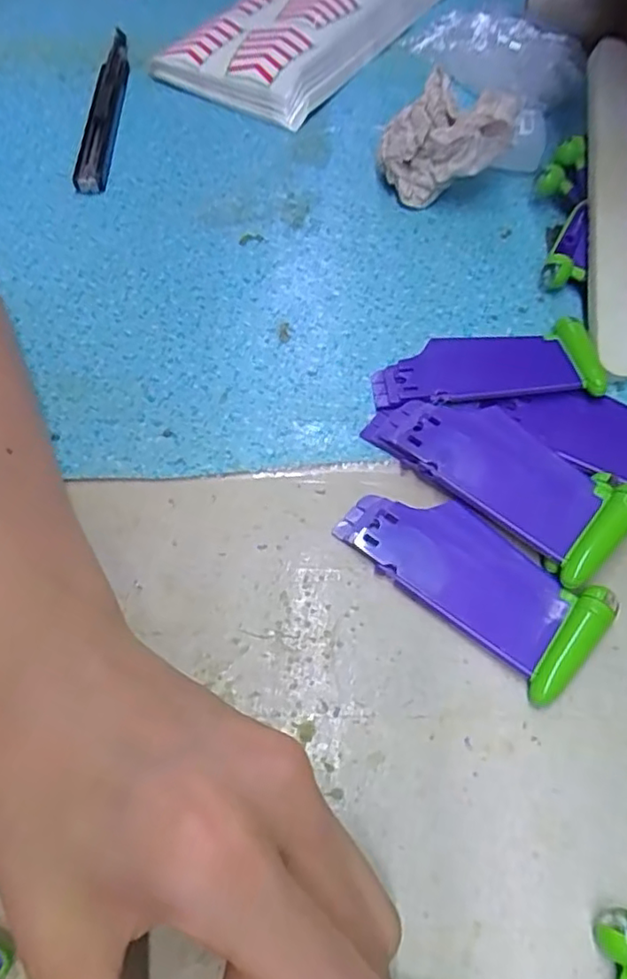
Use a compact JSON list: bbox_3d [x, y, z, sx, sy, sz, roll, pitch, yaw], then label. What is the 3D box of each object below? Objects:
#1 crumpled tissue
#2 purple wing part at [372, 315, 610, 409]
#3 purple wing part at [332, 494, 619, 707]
[{"bbox_3d":[0.064,-0.167,0.307,0.058,0.046,0.032,-1,59,-1],"label":"crumpled tissue"},{"bbox_3d":[0.070,-0.051,0.262,0.090,0.011,0.039,-5,59,-3],"label":"purple wing part"},{"bbox_3d":[0.052,0.028,0.218,0.090,0.011,0.037,36,66,19],"label":"purple wing part"}]

